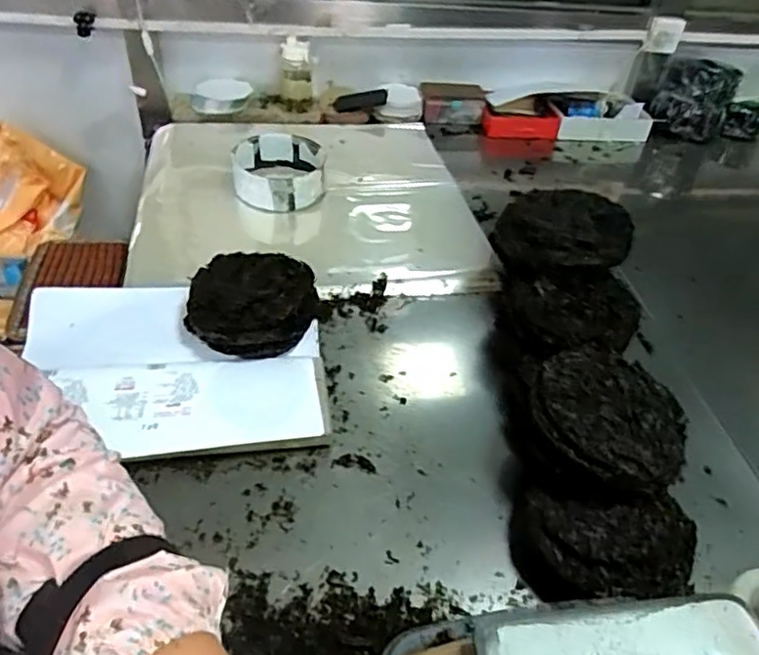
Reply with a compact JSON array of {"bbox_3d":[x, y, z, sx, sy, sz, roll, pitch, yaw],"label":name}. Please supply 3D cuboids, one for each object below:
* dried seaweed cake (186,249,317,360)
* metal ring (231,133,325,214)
[{"bbox_3d":[-0.214,-0.035,1.040,0.203,0.095,0.200,3,43,-3],"label":"dried seaweed cake"},{"bbox_3d":[-0.231,-0.354,1.420,0.202,0.086,0.207,0,43,-6],"label":"metal ring"}]

